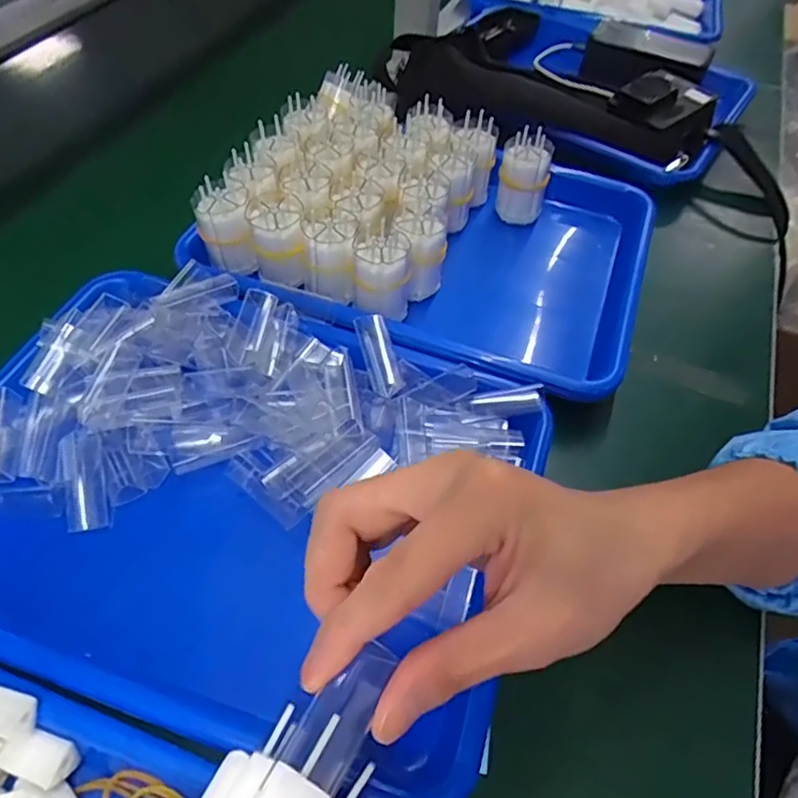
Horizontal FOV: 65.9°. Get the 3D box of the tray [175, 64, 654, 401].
[{"bbox_3d":[0.031,-0.131,0.481,0.299,0.092,0.243,19,53,11],"label":"tray"}]

